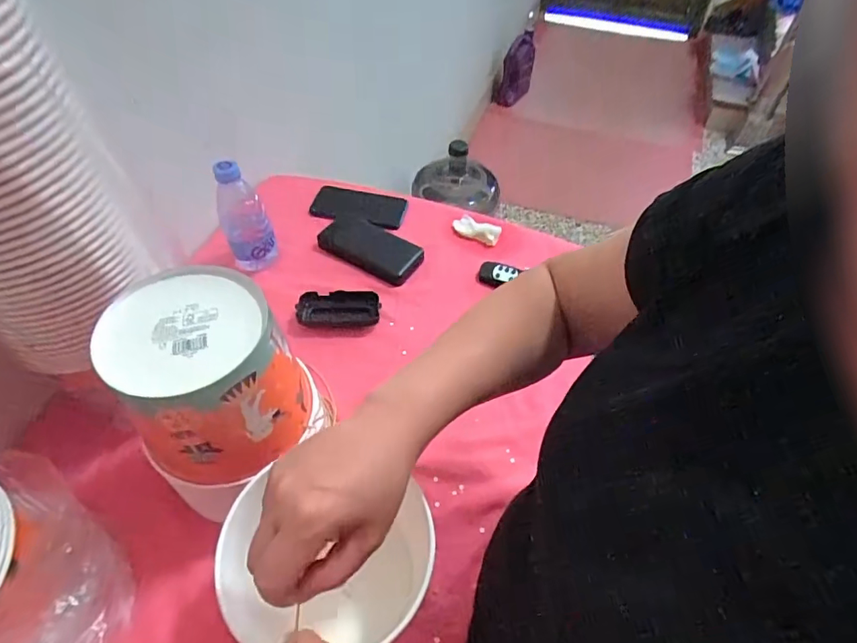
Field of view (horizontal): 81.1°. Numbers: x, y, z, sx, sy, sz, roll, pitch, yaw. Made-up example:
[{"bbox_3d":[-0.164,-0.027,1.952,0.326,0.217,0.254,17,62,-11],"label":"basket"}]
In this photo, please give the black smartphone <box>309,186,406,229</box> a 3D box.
[{"bbox_3d":[-0.116,-0.198,0.839,0.153,0.012,0.090,10,52,7],"label":"black smartphone"}]

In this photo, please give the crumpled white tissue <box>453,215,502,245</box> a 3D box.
[{"bbox_3d":[0.079,-0.151,0.811,0.078,0.017,0.034,26,55,18],"label":"crumpled white tissue"}]

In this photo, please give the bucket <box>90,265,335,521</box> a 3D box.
[{"bbox_3d":[-0.195,0.046,0.446,0.132,0.135,0.147,-35,60,-26],"label":"bucket"}]

